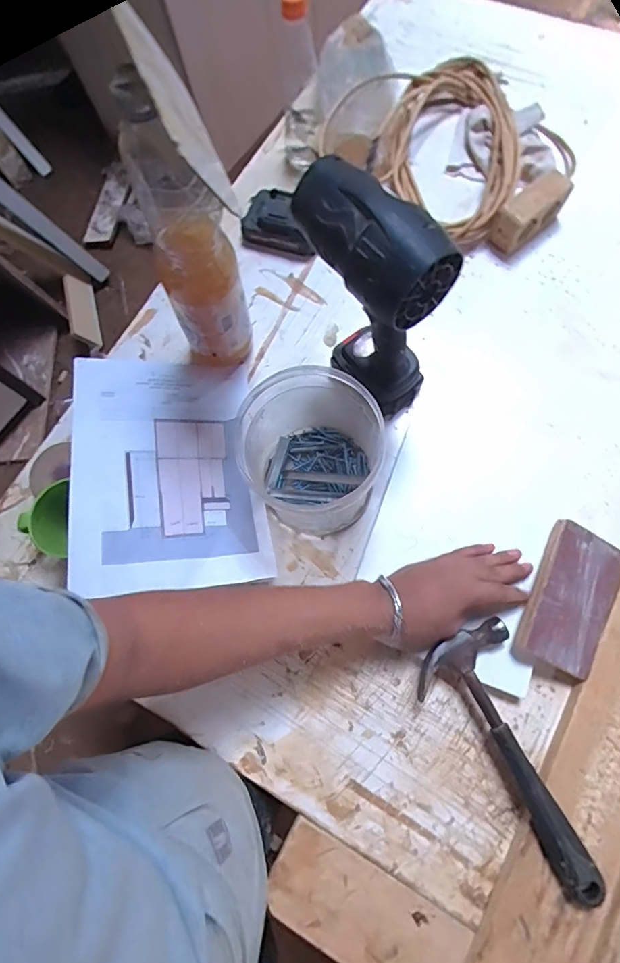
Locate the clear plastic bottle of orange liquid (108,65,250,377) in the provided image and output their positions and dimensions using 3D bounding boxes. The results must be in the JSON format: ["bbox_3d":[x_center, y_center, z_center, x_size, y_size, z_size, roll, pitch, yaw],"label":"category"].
[{"bbox_3d":[-0.118,-0.224,0.454,0.075,0.301,0.082,-25,74,-5],"label":"clear plastic bottle of orange liquid"}]

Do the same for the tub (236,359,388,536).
[{"bbox_3d":[0.003,-0.026,0.500,0.140,0.141,0.138,-1,73,2],"label":"tub"}]

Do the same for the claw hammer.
[{"bbox_3d":[0.201,0.278,0.460,0.107,0.044,0.254,-26,73,-3],"label":"claw hammer"}]

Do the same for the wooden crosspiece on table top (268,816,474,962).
[{"bbox_3d":[0.183,0.493,0.428,0.488,0.009,0.085,28,76,10],"label":"wooden crosspiece on table top"}]

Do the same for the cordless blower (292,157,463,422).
[{"bbox_3d":[0.056,-0.181,0.495,0.072,0.258,0.160,-43,75,-8],"label":"cordless blower"}]

